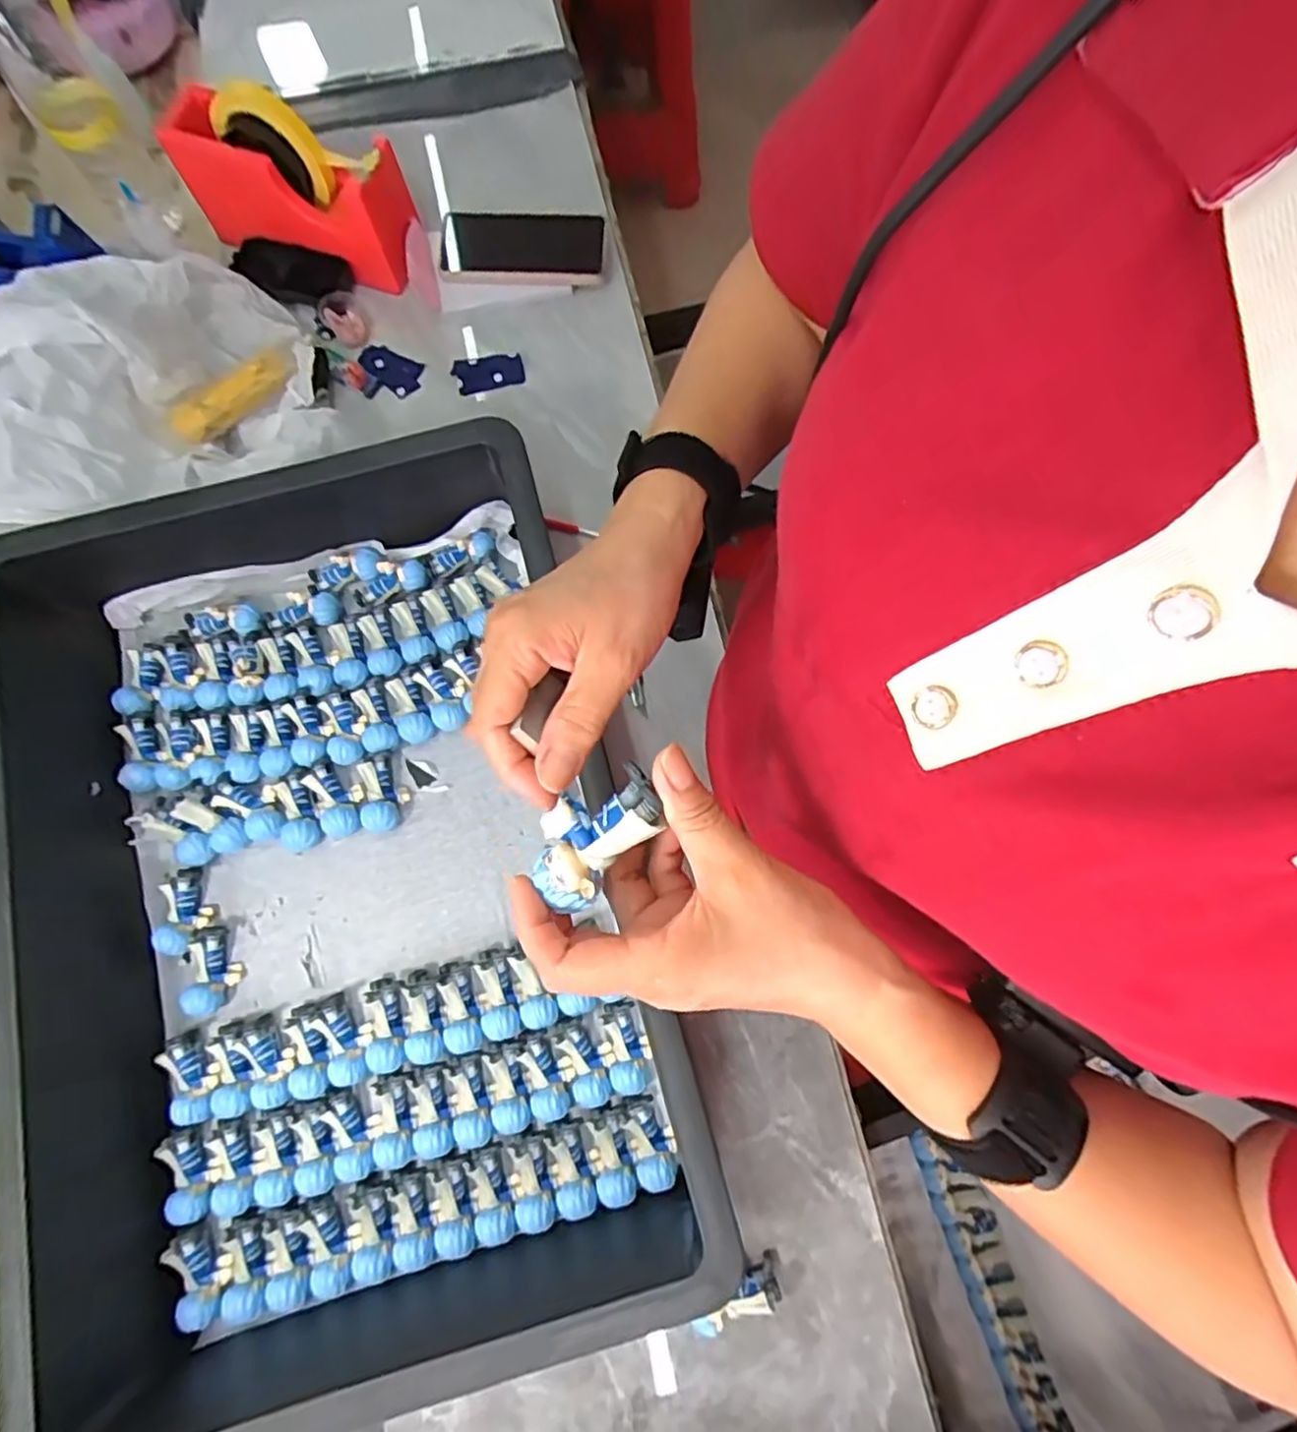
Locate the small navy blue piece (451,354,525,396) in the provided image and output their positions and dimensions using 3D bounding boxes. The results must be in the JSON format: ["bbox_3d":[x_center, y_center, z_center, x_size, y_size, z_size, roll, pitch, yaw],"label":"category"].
[{"bbox_3d":[-0.146,-0.314,0.609,0.062,0.006,0.031,-15,97,-2],"label":"small navy blue piece"}]

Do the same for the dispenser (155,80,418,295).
[{"bbox_3d":[-0.305,-0.446,0.578,0.179,0.136,0.067,20,77,4],"label":"dispenser"}]

